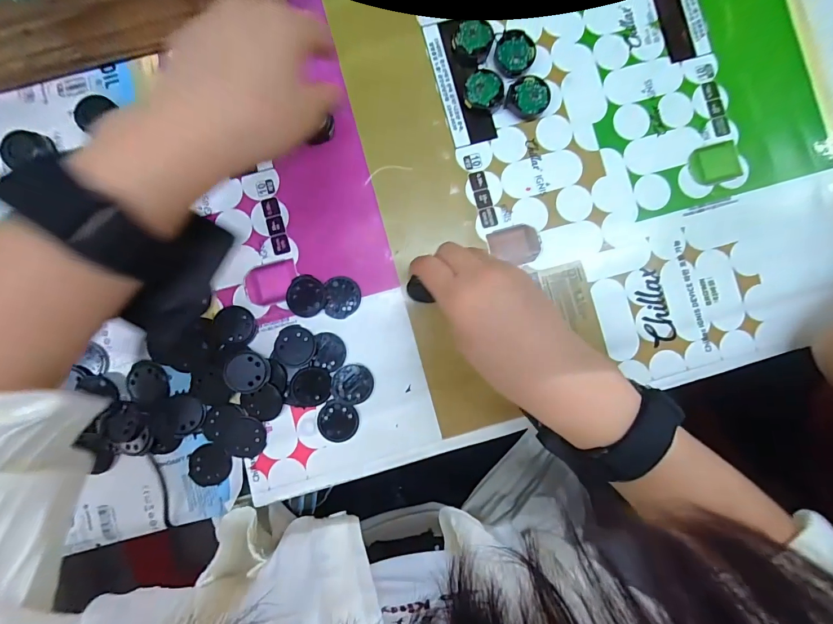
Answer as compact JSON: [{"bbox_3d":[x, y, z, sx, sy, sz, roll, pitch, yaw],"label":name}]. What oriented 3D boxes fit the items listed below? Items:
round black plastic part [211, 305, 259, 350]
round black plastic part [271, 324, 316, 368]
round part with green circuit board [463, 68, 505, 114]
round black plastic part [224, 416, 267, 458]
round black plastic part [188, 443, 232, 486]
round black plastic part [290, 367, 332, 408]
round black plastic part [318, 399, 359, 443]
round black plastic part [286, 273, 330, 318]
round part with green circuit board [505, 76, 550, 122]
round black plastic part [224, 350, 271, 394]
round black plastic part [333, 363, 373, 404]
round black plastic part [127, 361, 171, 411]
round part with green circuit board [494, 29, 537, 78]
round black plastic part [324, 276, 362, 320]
[{"bbox_3d":[-0.132,0.011,0.283,0.031,0.005,0.028,26,87,1],"label":"round black plastic part"},{"bbox_3d":[-0.088,0.025,0.283,0.028,0.005,0.029,0,87,-1],"label":"round black plastic part"},{"bbox_3d":[0.050,-0.166,0.292,0.029,0.010,0.029,0,87,-1],"label":"round part with green circuit board"},{"bbox_3d":[-0.124,0.091,0.281,0.029,0.004,0.029,0,87,-1],"label":"round black plastic part"},{"bbox_3d":[-0.149,0.111,0.279,0.029,0.004,0.029,0,87,-1],"label":"round black plastic part"},{"bbox_3d":[-0.077,0.055,0.282,0.030,0.004,0.028,0,87,-1],"label":"round black plastic part"},{"bbox_3d":[-0.058,0.080,0.283,0.029,0.004,0.028,0,87,-1],"label":"round black plastic part"},{"bbox_3d":[-0.081,-0.012,0.286,0.030,0.004,0.030,0,87,-1],"label":"round black plastic part"},{"bbox_3d":[0.084,-0.161,0.292,0.031,0.011,0.030,0,87,-1],"label":"round part with green circuit board"},{"bbox_3d":[-0.120,0.043,0.277,0.030,0.007,0.029,0,87,-1],"label":"round black plastic part"},{"bbox_3d":[-0.047,0.053,0.284,0.029,0.004,0.028,0,87,-1],"label":"round black plastic part"},{"bbox_3d":[-0.192,0.053,0.278,0.029,0.004,0.034,0,87,-1],"label":"round black plastic part"},{"bbox_3d":[0.074,-0.192,0.292,0.030,0.011,0.032,0,87,-1],"label":"round part with green circuit board"},{"bbox_3d":[-0.054,-0.011,0.286,0.025,0.004,0.031,1,87,-1],"label":"round black plastic part"}]

